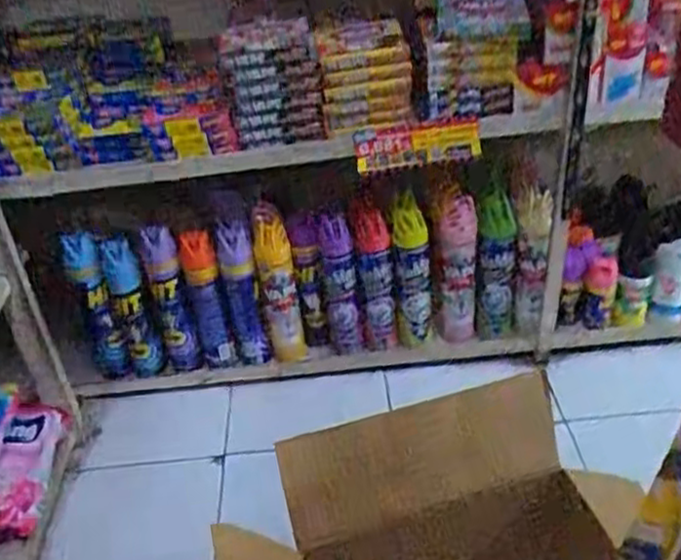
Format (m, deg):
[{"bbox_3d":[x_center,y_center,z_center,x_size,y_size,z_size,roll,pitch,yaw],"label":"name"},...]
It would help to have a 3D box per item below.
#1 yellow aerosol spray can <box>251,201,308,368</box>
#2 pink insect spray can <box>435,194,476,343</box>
[{"bbox_3d":[-0.124,0.011,1.474,0.070,0.320,0.063,-11,34,-6],"label":"yellow aerosol spray can"},{"bbox_3d":[0.226,-0.008,1.455,0.074,0.285,0.073,4,35,15],"label":"pink insect spray can"}]

